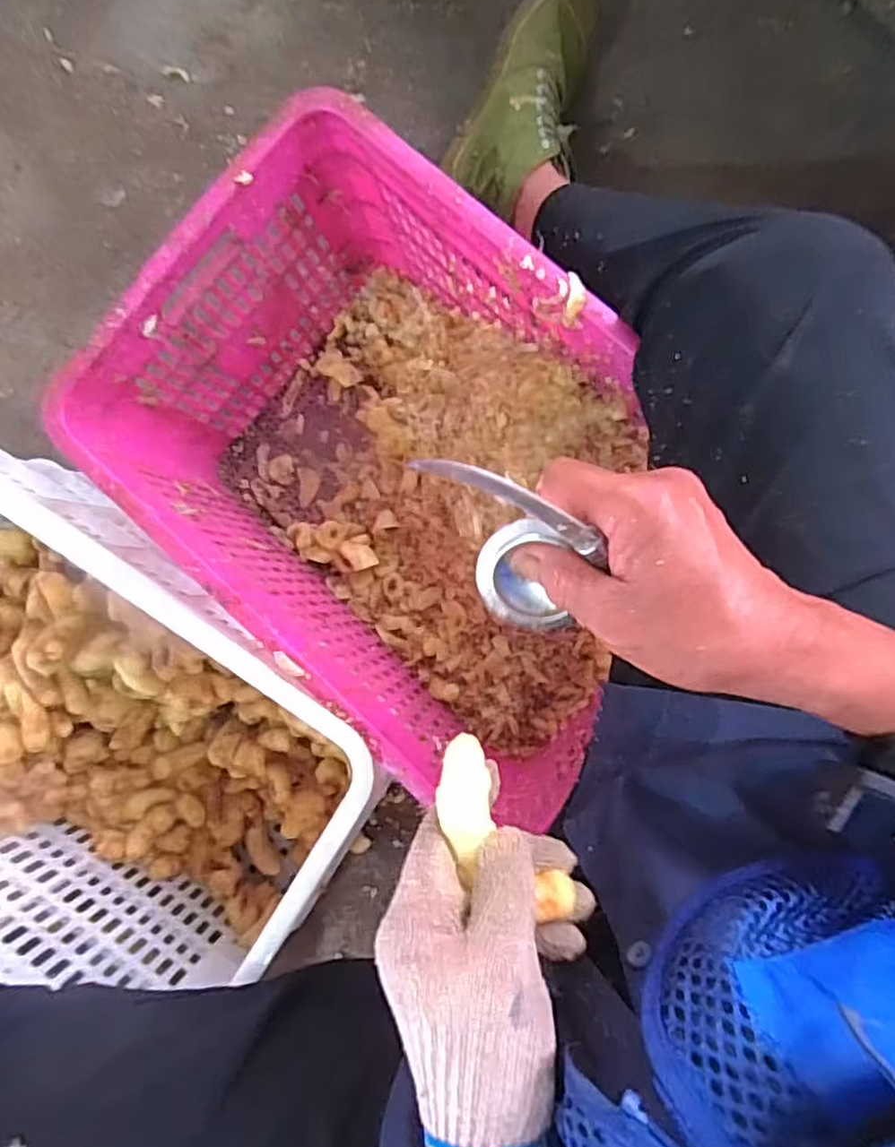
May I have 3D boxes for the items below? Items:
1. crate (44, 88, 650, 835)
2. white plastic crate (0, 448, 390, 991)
[{"bbox_3d":[-0.014,-0.087,0.640,0.498,0.260,0.343,43,96,6],"label":"crate"},{"bbox_3d":[-0.324,0.143,0.676,0.517,0.281,0.349,30,94,8],"label":"white plastic crate"}]

